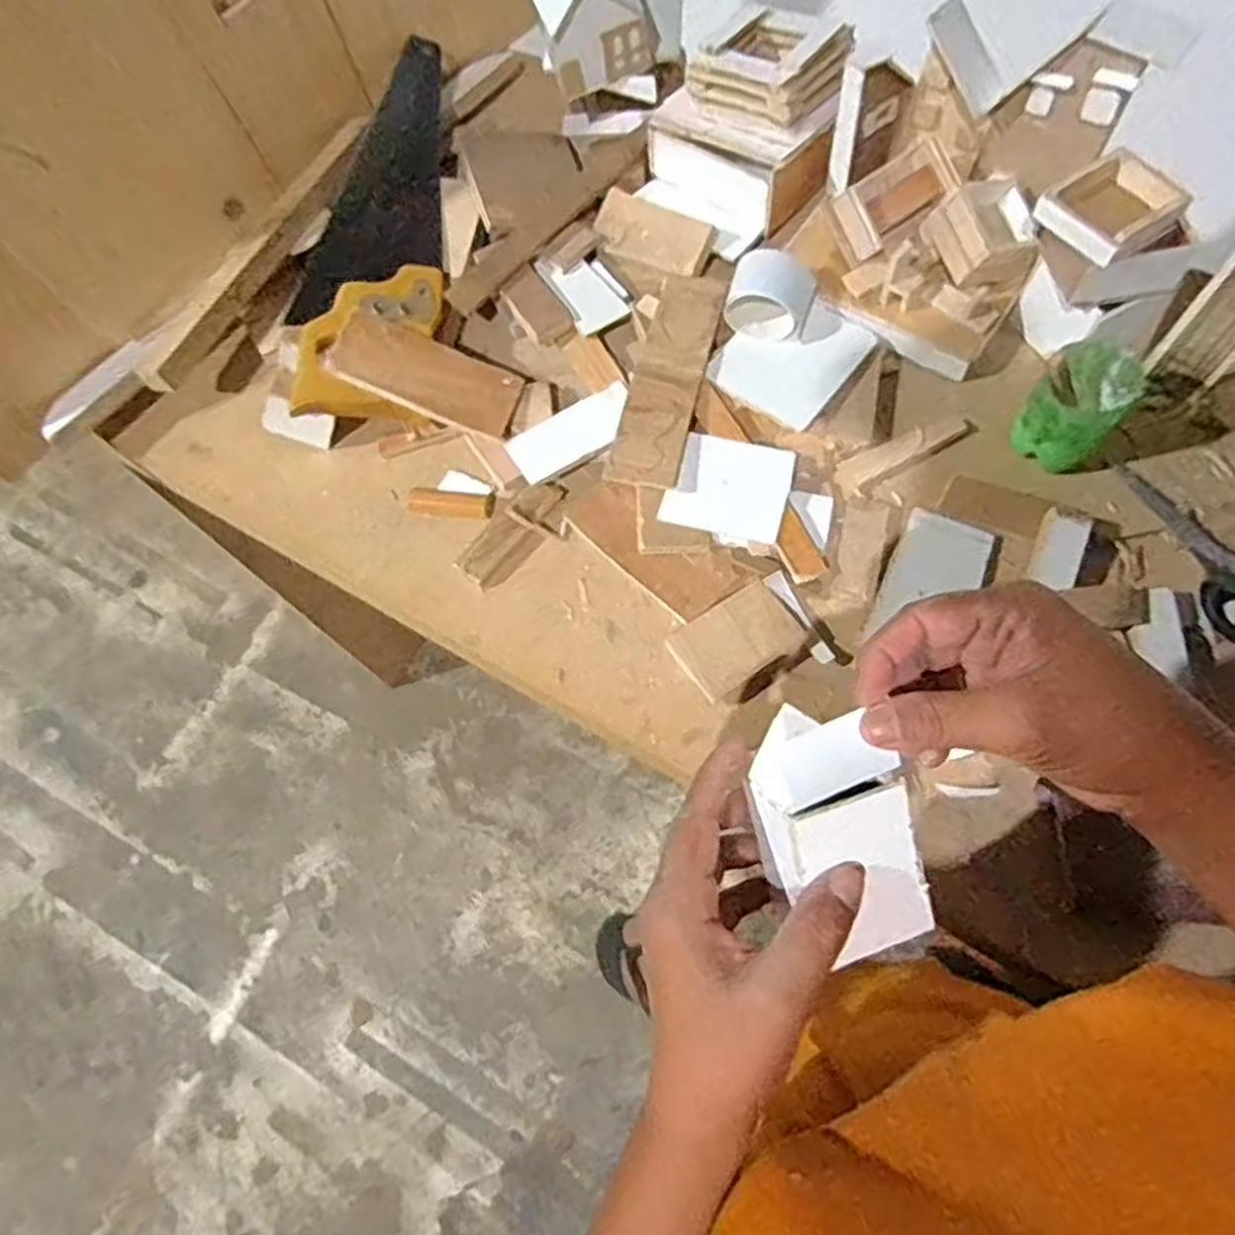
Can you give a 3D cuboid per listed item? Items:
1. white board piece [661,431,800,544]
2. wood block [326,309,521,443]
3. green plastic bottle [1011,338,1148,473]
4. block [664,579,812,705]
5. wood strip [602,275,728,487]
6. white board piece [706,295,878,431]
[{"bbox_3d":[0.079,-0.093,0.549,0.080,0.004,0.073,16,77,10],"label":"white board piece"},{"bbox_3d":[-0.140,-0.181,0.579,0.134,0.009,0.065,21,66,-12],"label":"wood block"},{"bbox_3d":[0.310,-0.141,0.528,0.058,0.066,0.072,36,78,18],"label":"green plastic bottle"},{"bbox_3d":[0.079,0.015,0.514,0.078,0.025,0.051,-30,69,-13],"label":"block"},{"bbox_3d":[0.039,-0.180,0.584,0.051,0.016,0.196,12,70,12],"label":"wood strip"},{"bbox_3d":[0.132,-0.197,0.586,0.085,0.005,0.108,40,81,5],"label":"white board piece"}]

